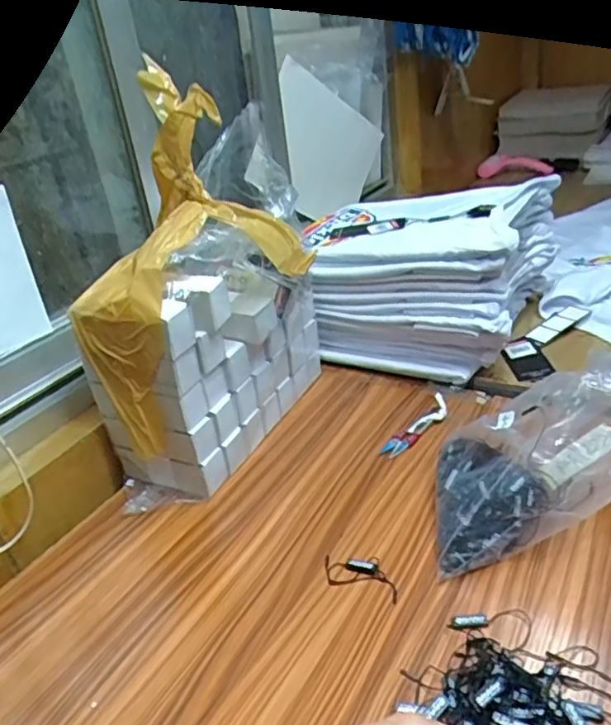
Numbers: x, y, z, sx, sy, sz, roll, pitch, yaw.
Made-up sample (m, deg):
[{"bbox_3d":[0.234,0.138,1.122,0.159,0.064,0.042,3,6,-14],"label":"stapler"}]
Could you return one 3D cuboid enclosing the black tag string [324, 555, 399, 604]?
[{"bbox_3d":[0.050,0.188,0.543,0.073,0.006,0.036,6,32,24],"label":"black tag string"}]

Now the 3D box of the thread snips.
[{"bbox_3d":[0.136,0.073,0.717,0.032,0.011,0.119,20,39,41],"label":"thread snips"}]

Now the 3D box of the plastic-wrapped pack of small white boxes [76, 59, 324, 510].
[{"bbox_3d":[-0.104,-0.075,0.675,0.140,0.375,0.315,11,34,31],"label":"plastic-wrapped pack of small white boxes"}]

